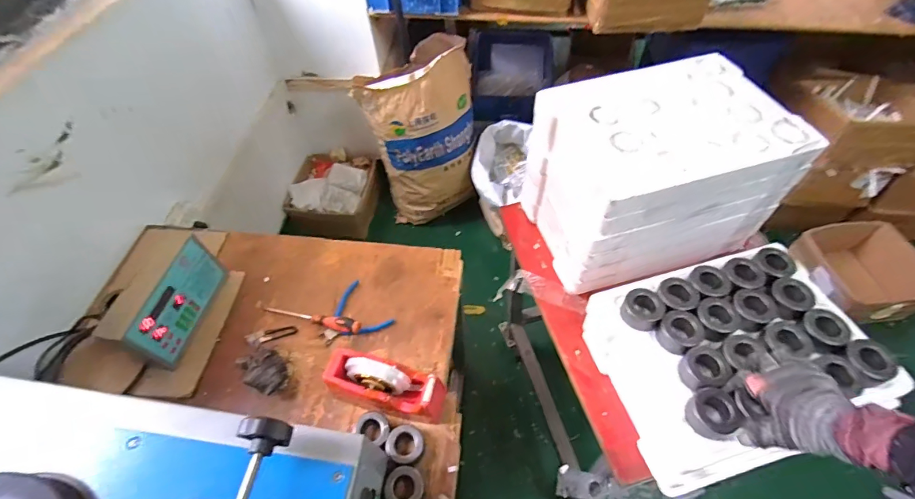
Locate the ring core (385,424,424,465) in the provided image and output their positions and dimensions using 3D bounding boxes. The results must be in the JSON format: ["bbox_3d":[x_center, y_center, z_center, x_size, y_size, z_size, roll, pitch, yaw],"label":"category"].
[{"bbox_3d":[-0.088,0.332,0.718,0.061,0.038,0.062,-1,55,1],"label":"ring core"}]

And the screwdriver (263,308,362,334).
[{"bbox_3d":[-0.302,0.137,0.871,0.224,0.038,0.028,14,56,12],"label":"screwdriver"}]

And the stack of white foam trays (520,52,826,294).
[{"bbox_3d":[0.366,-0.138,0.817,0.366,0.274,0.297,-14,55,-8],"label":"stack of white foam trays"}]

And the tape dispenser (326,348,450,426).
[{"bbox_3d":[-0.126,0.240,0.742,0.205,0.120,0.079,9,56,8],"label":"tape dispenser"}]

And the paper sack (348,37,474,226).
[{"bbox_3d":[-0.139,-0.449,1.656,0.391,0.620,0.333,-7,55,-3],"label":"paper sack"}]

